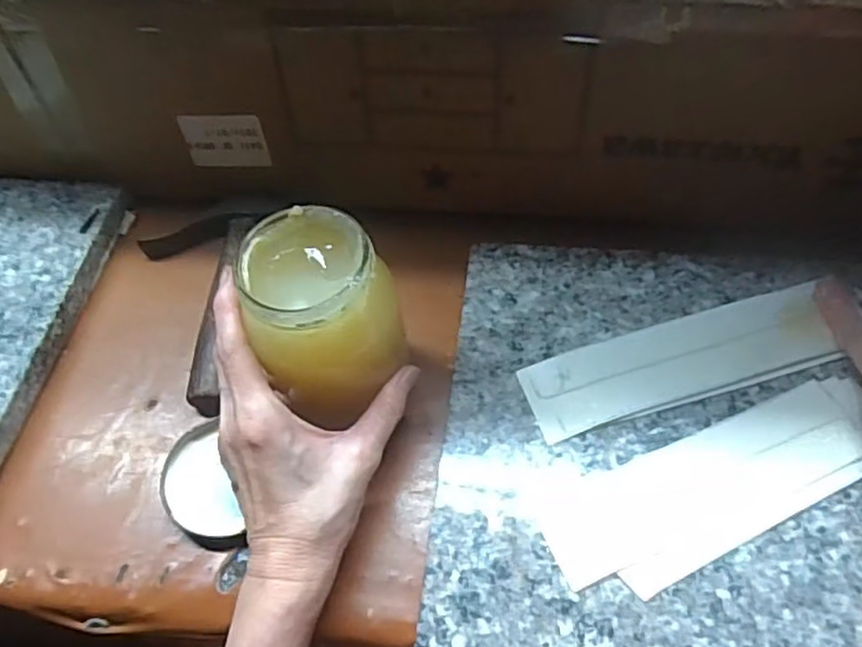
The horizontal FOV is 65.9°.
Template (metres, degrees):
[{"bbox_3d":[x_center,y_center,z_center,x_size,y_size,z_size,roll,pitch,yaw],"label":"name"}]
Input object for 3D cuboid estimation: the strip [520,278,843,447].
[{"bbox_3d":[0.143,0.020,0.385,0.177,0.007,0.052,-16,58,-3],"label":"strip"}]

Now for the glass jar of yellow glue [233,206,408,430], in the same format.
[{"bbox_3d":[-0.059,-0.003,0.349,0.072,0.088,0.070,-2,57,3],"label":"glass jar of yellow glue"}]

